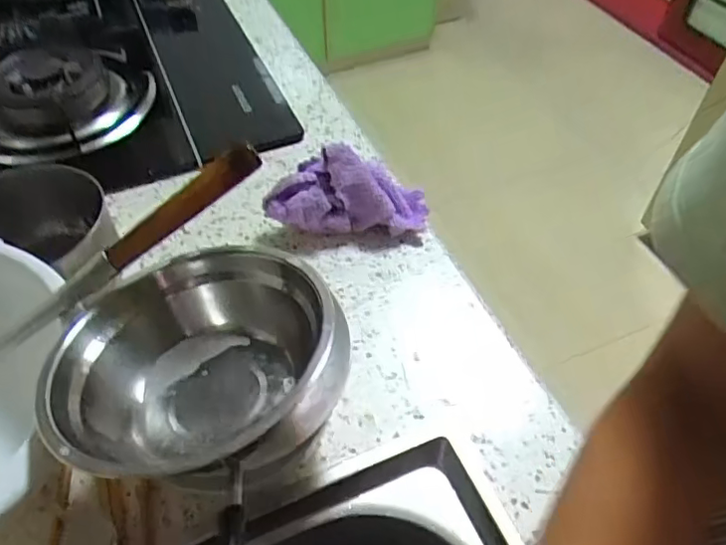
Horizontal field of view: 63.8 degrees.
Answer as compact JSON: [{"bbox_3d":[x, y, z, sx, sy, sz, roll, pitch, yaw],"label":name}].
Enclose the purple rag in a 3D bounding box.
[{"bbox_3d":[-0.015,-0.081,0.578,0.154,0.082,0.055,-1,50,-1],"label":"purple rag"}]

